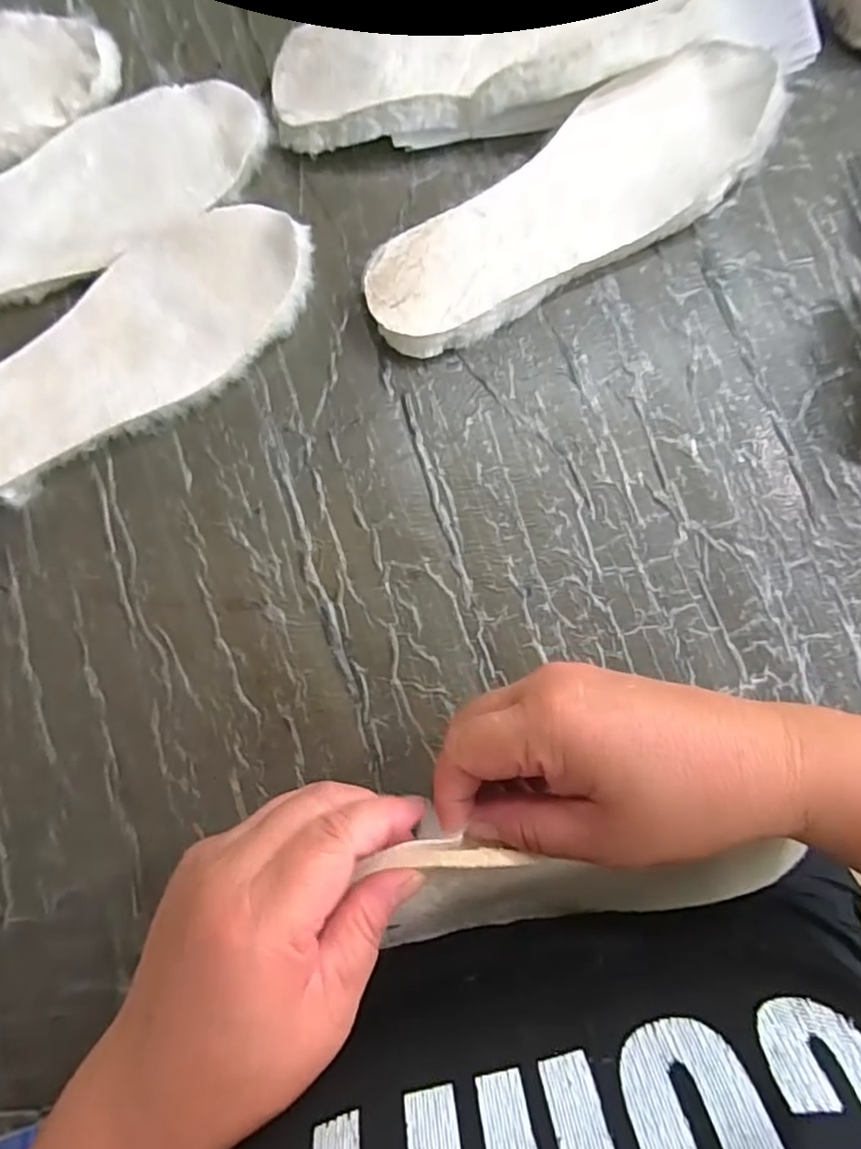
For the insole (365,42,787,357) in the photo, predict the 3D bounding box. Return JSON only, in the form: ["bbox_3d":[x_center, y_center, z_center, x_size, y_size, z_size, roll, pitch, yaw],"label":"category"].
[{"bbox_3d":[0.084,-0.223,0.365,0.273,0.032,0.092,-30,83,-5],"label":"insole"}]

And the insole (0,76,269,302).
[{"bbox_3d":[-0.223,-0.219,0.365,0.259,0.011,0.088,-30,83,-5],"label":"insole"}]

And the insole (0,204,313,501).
[{"bbox_3d":[-0.188,-0.116,0.352,0.268,0.019,0.092,-38,84,-6],"label":"insole"}]

